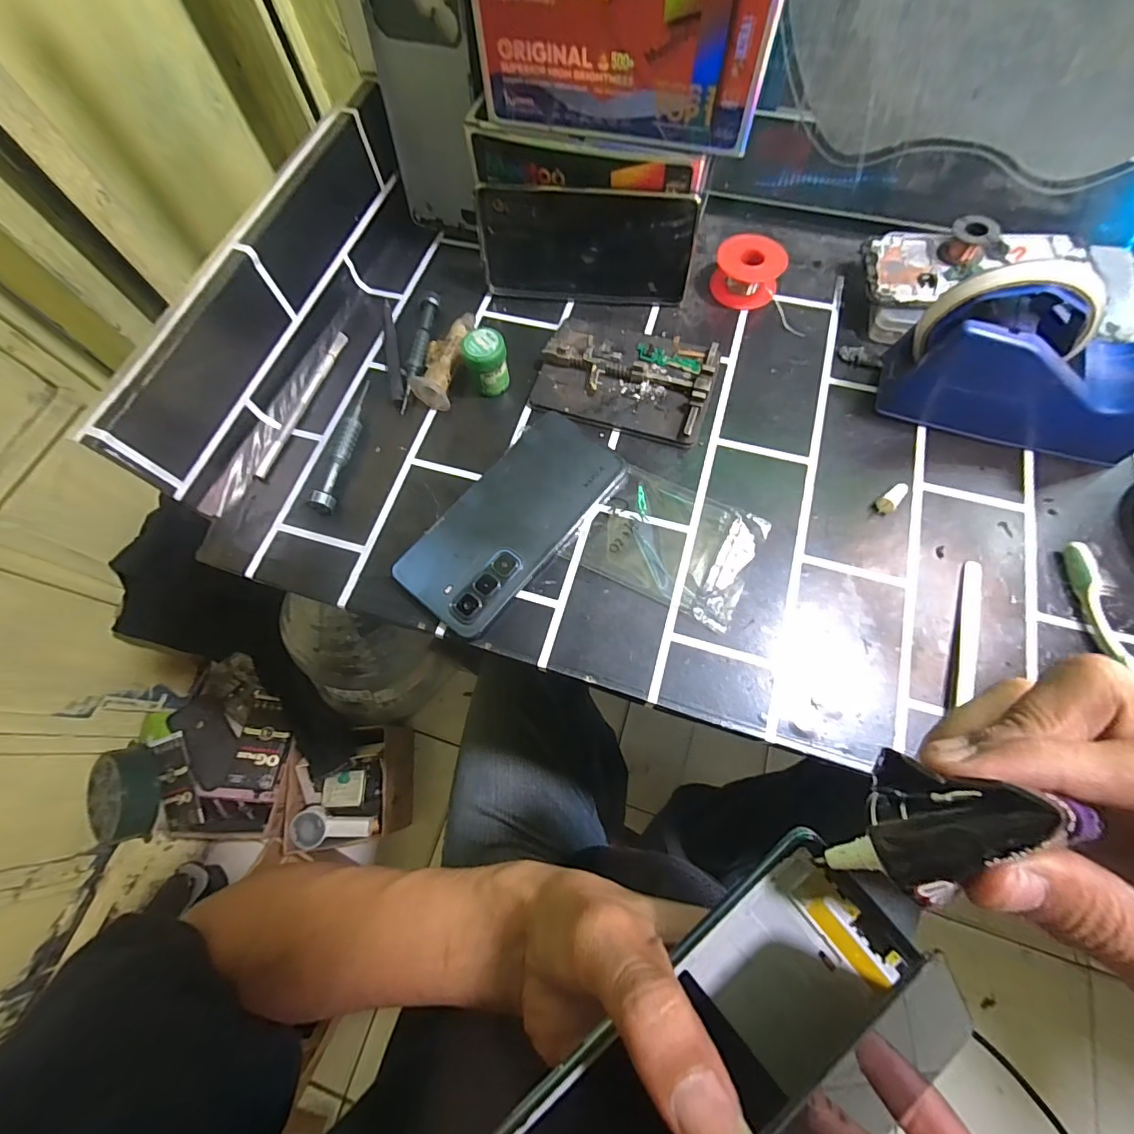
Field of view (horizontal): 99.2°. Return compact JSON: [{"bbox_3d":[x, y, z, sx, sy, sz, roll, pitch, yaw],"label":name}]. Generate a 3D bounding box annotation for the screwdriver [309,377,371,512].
[{"bbox_3d":[-0.164,-0.092,0.354,0.016,0.019,0.114,4,70,4],"label":"screwdriver"}]

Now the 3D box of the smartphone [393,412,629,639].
[{"bbox_3d":[-0.035,-0.033,0.330,0.075,0.013,0.164,38,76,15],"label":"smartphone"}]

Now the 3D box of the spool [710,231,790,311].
[{"bbox_3d":[0.146,-0.239,0.391,0.052,0.030,0.052,-1,70,3],"label":"spool"}]

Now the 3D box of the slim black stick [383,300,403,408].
[{"bbox_3d":[-0.141,-0.173,0.388,0.010,0.007,0.111,-15,70,-2],"label":"slim black stick"}]

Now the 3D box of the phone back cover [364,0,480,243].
[{"bbox_3d":[-0.107,-0.353,0.376,0.074,0.166,0.015,17,62,5],"label":"phone back cover"}]

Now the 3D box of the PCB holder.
[{"bbox_3d":[0.045,-0.147,0.366,0.129,0.018,0.092,16,72,8],"label":"PCB holder"}]

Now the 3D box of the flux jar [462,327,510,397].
[{"bbox_3d":[-0.059,-0.152,0.362,0.029,0.041,0.028,-1,70,3],"label":"flux jar"}]

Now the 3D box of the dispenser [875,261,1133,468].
[{"bbox_3d":[0.300,-0.128,0.303,0.158,0.097,0.058,14,71,8],"label":"dispenser"}]

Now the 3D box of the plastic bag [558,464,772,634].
[{"bbox_3d":[0.068,-0.018,0.325,0.111,0.005,0.083,26,73,12],"label":"plastic bag"}]

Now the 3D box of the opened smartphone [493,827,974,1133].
[{"bbox_3d":[0.043,0.160,0.151,0.163,0.014,0.070,-40,81,-8],"label":"opened smartphone"}]

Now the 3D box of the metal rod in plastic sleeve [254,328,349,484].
[{"bbox_3d":[-0.205,-0.130,0.375,0.010,0.007,0.141,16,72,8],"label":"metal rod in plastic sleeve"}]

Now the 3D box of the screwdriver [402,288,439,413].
[{"bbox_3d":[-0.117,-0.173,0.382,0.013,0.013,0.111,5,70,5],"label":"screwdriver"}]

